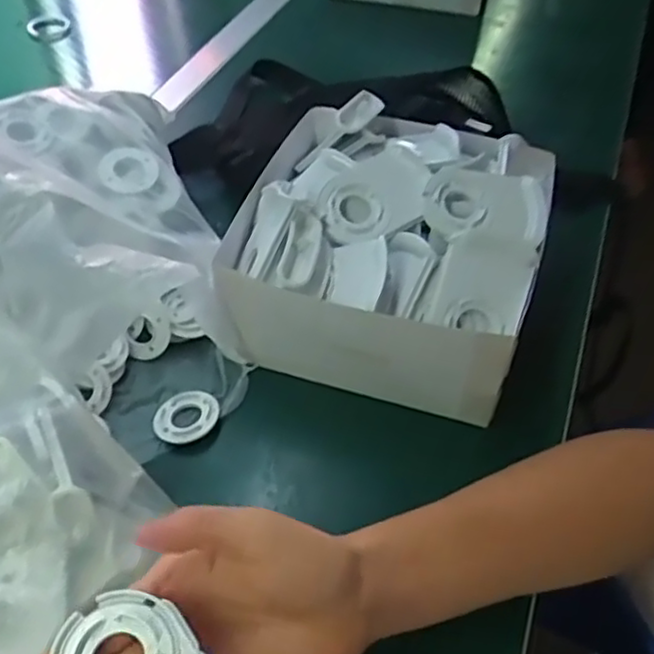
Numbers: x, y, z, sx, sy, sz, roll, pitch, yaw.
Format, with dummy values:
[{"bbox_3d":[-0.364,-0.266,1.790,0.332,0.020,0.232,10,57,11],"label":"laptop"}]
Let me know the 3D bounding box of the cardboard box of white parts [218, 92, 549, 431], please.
[{"bbox_3d":[0.042,-0.062,0.509,0.209,0.106,0.203,15,49,12],"label":"cardboard box of white parts"}]

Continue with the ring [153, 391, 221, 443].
[{"bbox_3d":[-0.095,0.060,0.473,0.044,0.008,0.041,0,48,0],"label":"ring"}]

